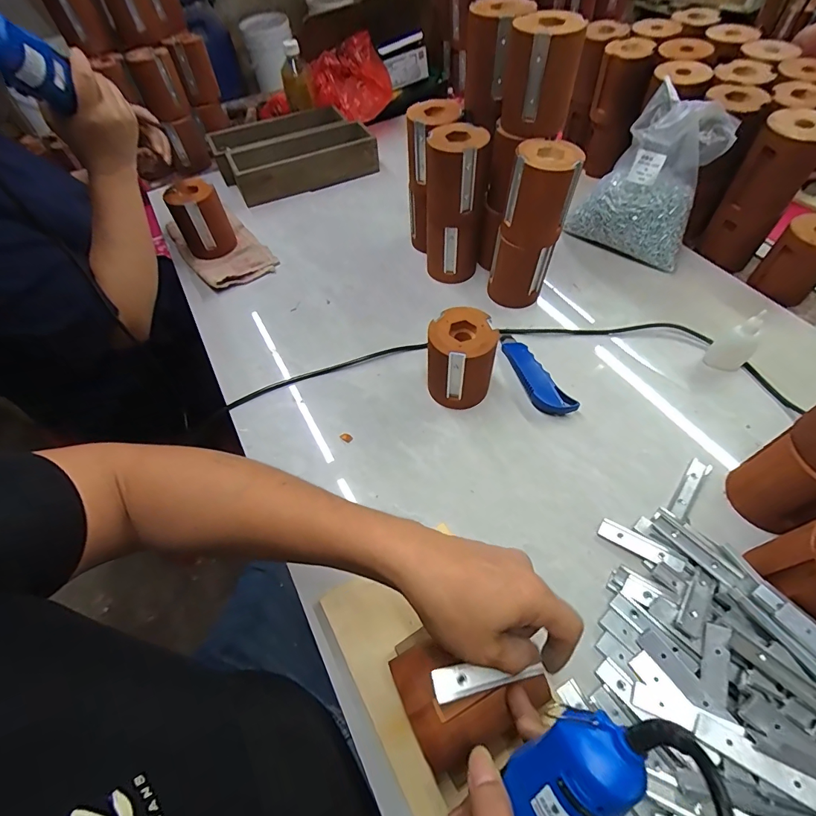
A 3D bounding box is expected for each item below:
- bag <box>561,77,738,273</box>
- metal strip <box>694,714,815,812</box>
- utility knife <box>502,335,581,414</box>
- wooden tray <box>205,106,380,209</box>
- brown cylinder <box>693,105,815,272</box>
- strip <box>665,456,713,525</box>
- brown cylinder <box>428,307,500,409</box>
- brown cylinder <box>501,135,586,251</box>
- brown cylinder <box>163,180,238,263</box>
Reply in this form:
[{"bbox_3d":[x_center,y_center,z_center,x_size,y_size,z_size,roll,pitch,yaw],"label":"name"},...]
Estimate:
[{"bbox_3d":[0.372,-0.345,0.635,0.167,0.176,0.136,35,65,24],"label":"bag"},{"bbox_3d":[0.255,0.256,0.304,0.081,0.006,0.018,21,63,32],"label":"metal strip"},{"bbox_3d":[0.158,-0.045,0.548,0.040,0.019,0.148,-24,57,-11],"label":"utility knife"},{"bbox_3d":[-0.237,-0.523,0.872,0.300,0.075,0.226,-20,57,-8],"label":"wooden tray"},{"bbox_3d":[0.493,-0.298,0.593,0.078,0.193,0.067,30,63,22],"label":"brown cylinder"},{"bbox_3d":[0.307,0.089,0.461,0.022,0.004,0.084,33,65,24],"label":"strip"},{"bbox_3d":[0.065,-0.058,0.514,0.083,0.102,0.080,8,57,9],"label":"brown cylinder"},{"bbox_3d":[0.165,-0.269,0.529,0.081,0.103,0.076,12,58,12],"label":"brown cylinder"},{"bbox_3d":[-0.354,-0.319,0.730,0.078,0.110,0.071,-33,60,-17],"label":"brown cylinder"}]

